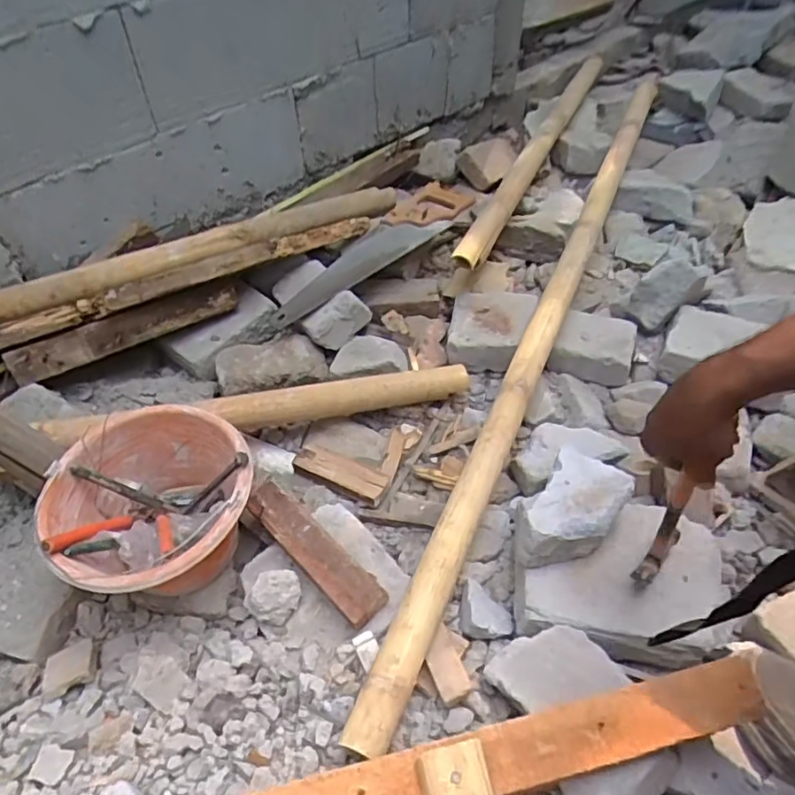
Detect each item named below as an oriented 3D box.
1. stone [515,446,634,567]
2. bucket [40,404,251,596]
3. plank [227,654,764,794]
[{"bbox_3d":[0.217,0.140,0.767,0.102,0.062,0.171,31,57,25],"label":"stone"},{"bbox_3d":[-0.308,0.159,0.806,0.241,0.167,0.236,-1,49,1],"label":"bucket"},{"bbox_3d":[0.042,0.342,0.552,0.604,0.015,0.066,-14,54,-5],"label":"plank"}]

